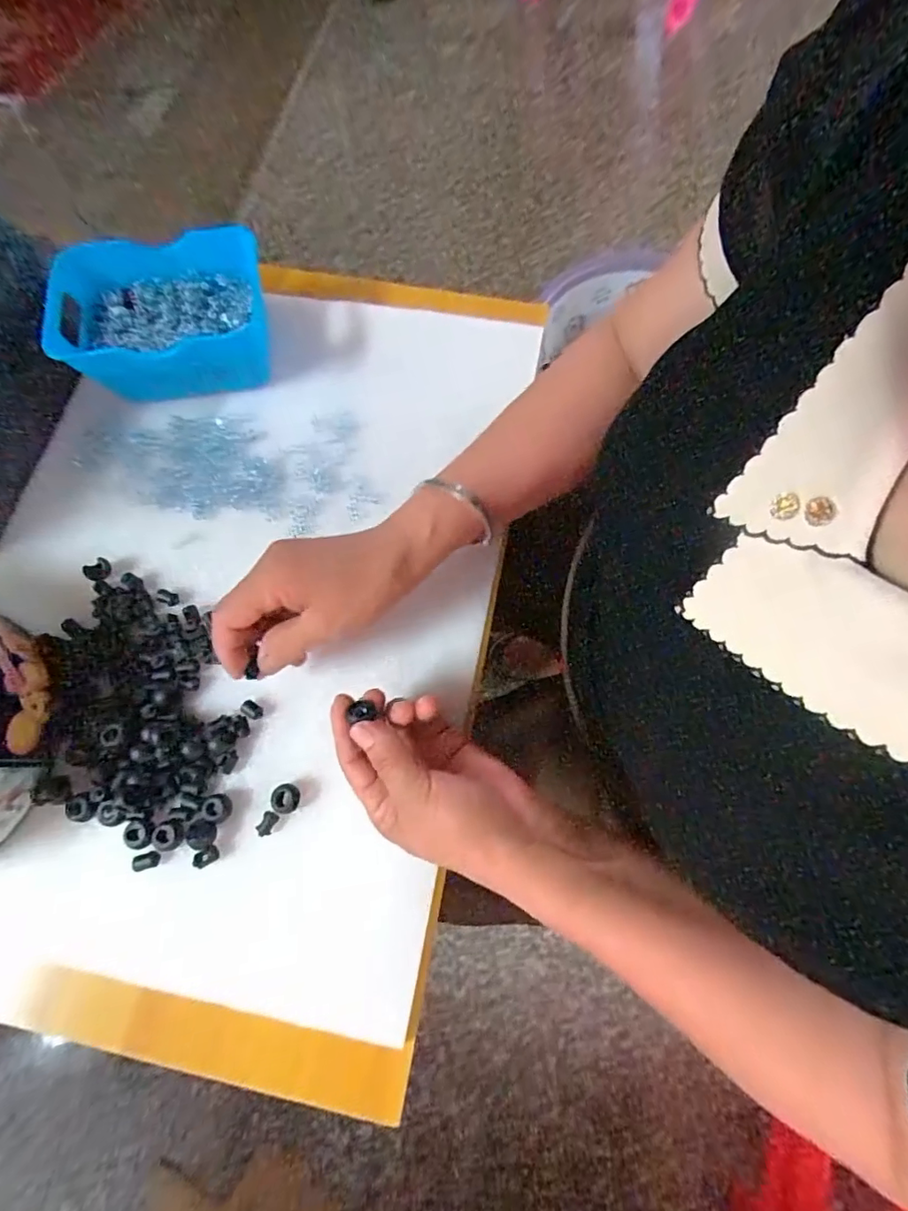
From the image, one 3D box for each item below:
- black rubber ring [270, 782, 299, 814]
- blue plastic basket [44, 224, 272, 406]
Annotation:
[{"bbox_3d":[-0.108,0.123,0.335,0.016,0.014,0.018,-3,73,-3],"label":"black rubber ring"},{"bbox_3d":[-0.224,-0.219,0.410,0.152,0.064,0.103,-8,73,-3],"label":"blue plastic basket"}]

